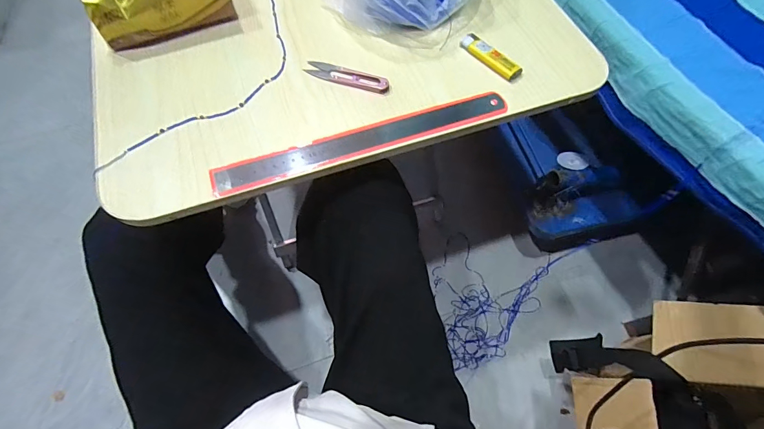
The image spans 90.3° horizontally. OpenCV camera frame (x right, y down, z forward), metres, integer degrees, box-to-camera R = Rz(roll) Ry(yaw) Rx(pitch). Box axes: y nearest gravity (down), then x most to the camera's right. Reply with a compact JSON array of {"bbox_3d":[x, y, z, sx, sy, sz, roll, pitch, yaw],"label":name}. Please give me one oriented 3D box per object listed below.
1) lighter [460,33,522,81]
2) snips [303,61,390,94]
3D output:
[{"bbox_3d":[0.130,-0.191,0.459,0.023,0.011,0.083,-39,71,-19],"label":"lighter"},{"bbox_3d":[-0.041,-0.162,0.444,0.099,0.009,0.022,20,65,8],"label":"snips"}]

